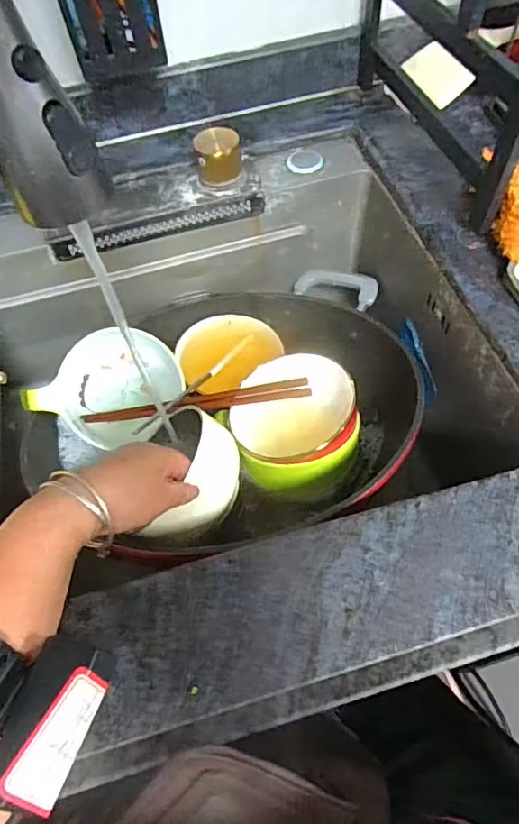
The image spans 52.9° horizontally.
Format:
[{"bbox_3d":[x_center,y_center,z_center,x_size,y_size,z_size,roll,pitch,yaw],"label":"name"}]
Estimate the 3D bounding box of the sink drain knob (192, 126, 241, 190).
[{"bbox_3d":[-0.041,-0.256,0.527,0.044,0.045,0.035,-11,59,-3],"label":"sink drain knob"}]

